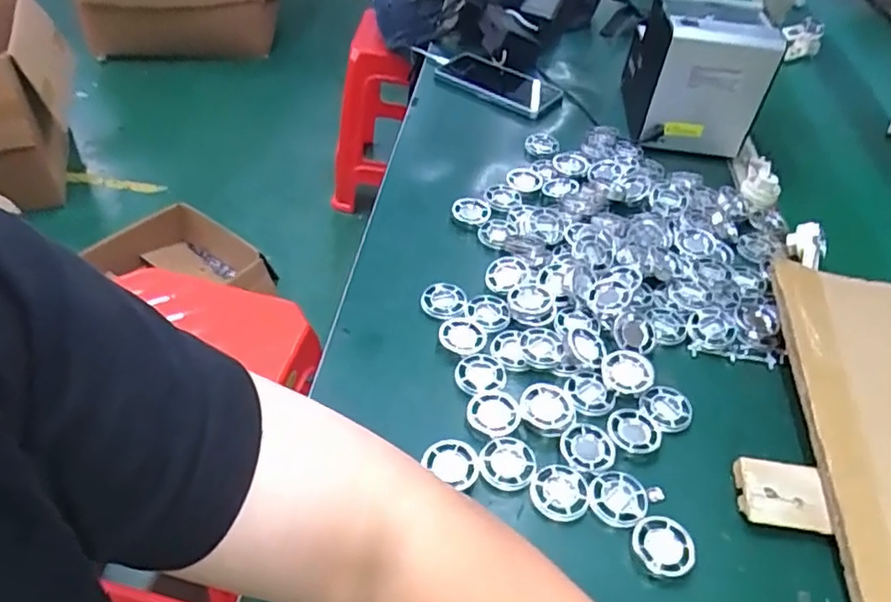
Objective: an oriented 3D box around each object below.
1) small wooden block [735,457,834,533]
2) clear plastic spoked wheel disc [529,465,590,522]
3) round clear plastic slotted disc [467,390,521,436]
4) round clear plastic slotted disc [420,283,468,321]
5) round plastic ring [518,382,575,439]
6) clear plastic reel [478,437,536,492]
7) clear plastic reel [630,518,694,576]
[{"bbox_3d":[0.234,0.135,0.446,0.059,0.014,0.046,8,46,3],"label":"small wooden block"},{"bbox_3d":[0.079,0.131,0.440,0.039,0.007,0.039,2,46,-2],"label":"clear plastic spoked wheel disc"},{"bbox_3d":[0.037,0.083,0.477,0.038,0.004,0.039,2,46,-2],"label":"round clear plastic slotted disc"},{"bbox_3d":[0.000,-0.001,0.558,0.039,0.009,0.037,2,46,-2],"label":"round clear plastic slotted disc"},{"bbox_3d":[0.078,0.079,0.482,0.040,0.008,0.039,2,46,-2],"label":"round plastic ring"},{"bbox_3d":[0.044,0.113,0.450,0.039,0.007,0.039,2,46,-2],"label":"clear plastic reel"},{"bbox_3d":[0.143,0.161,0.417,0.035,0.012,0.038,2,46,-2],"label":"clear plastic reel"}]

